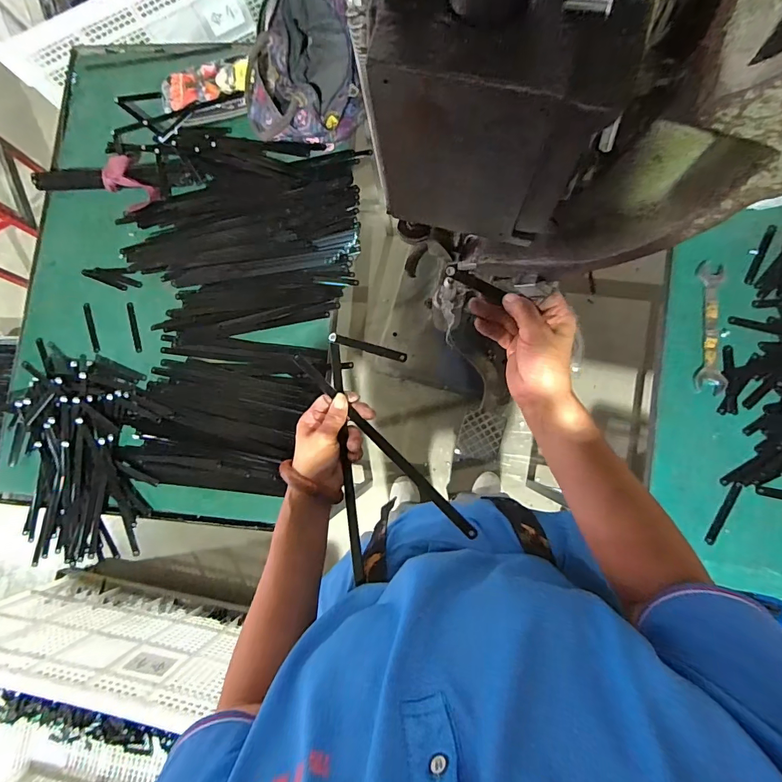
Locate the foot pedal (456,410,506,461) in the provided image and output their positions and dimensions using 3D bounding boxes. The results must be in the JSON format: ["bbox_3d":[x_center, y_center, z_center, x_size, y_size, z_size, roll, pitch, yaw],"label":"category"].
[{"bbox_3d":[0.263,0.138,1.285,0.121,0.025,0.152,16,107,18],"label":"foot pedal"}]

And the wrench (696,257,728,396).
[{"bbox_3d":[0.477,-0.095,0.613,0.037,0.014,0.196,5,84,6],"label":"wrench"}]

